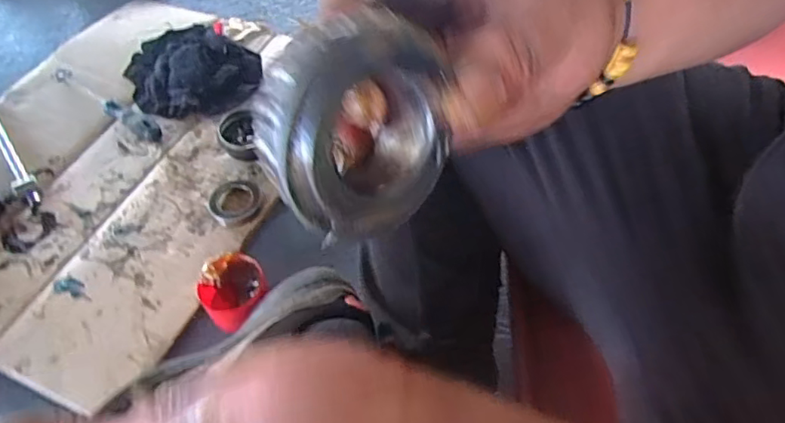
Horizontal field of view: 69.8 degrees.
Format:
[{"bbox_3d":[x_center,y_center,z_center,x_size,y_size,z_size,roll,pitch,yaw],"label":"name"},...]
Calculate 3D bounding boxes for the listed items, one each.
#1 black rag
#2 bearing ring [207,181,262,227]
[{"bbox_3d":[-0.284,-0.205,0.800,0.173,0.031,0.182,-21,55,-13],"label":"black rag"},{"bbox_3d":[-0.187,-0.013,0.661,0.058,0.016,0.062,-1,53,2],"label":"bearing ring"}]

